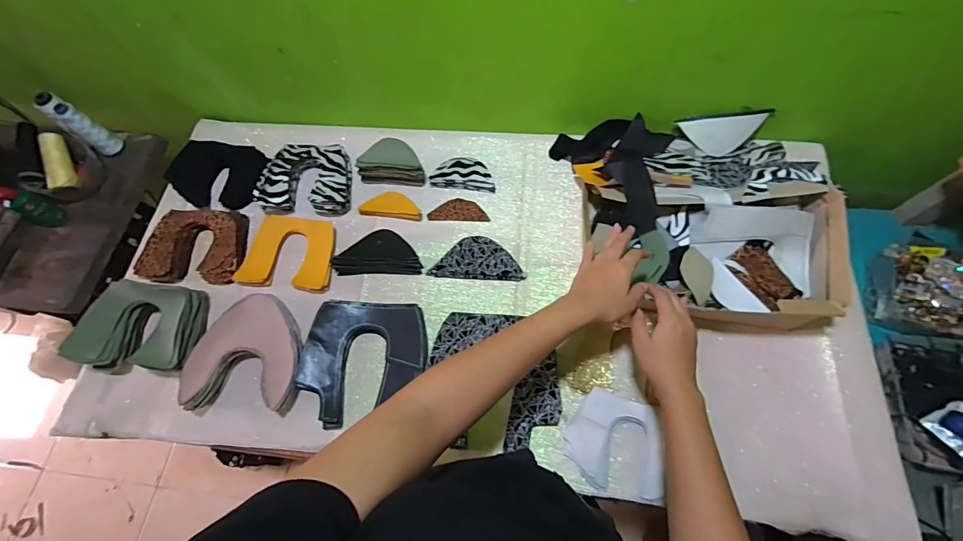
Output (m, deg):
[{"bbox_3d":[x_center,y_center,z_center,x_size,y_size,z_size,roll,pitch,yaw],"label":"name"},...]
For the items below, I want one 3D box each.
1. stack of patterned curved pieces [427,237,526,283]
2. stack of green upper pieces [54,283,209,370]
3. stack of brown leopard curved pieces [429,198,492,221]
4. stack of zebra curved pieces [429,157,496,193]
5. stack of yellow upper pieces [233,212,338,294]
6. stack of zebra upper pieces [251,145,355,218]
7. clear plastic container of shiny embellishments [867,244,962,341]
[{"bbox_3d":[-0.007,-0.020,0.676,0.150,0.020,0.072,3,67,5],"label":"stack of patterned curved pieces"},{"bbox_3d":[-0.527,0.088,0.636,0.170,0.058,0.130,2,67,4],"label":"stack of green upper pieces"},{"bbox_3d":[-0.040,-0.108,0.723,0.103,0.006,0.044,1,67,4],"label":"stack of brown leopard curved pieces"},{"bbox_3d":[-0.032,-0.175,0.735,0.114,0.024,0.057,5,67,6],"label":"stack of zebra curved pieces"},{"bbox_3d":[-0.323,-0.032,0.685,0.155,0.016,0.124,6,67,6],"label":"stack of yellow upper pieces"},{"bbox_3d":[-0.316,-0.167,0.734,0.164,0.045,0.135,0,67,3],"label":"stack of zebra upper pieces"},{"bbox_3d":[0.769,0.038,0.690,0.157,0.064,0.162,13,68,9],"label":"clear plastic container of shiny embellishments"}]

